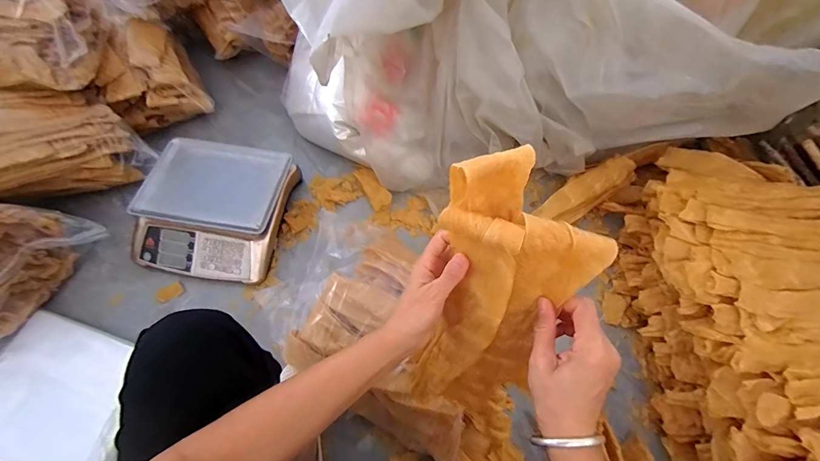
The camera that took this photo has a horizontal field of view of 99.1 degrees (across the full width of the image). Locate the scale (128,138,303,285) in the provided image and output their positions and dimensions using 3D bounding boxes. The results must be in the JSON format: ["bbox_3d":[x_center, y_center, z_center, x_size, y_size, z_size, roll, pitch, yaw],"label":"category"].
[{"bbox_3d":[-0.494,-0.060,0.892,0.337,0.100,0.344,6,62,3],"label":"scale"}]

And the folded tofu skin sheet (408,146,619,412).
[{"bbox_3d":[0.083,0.098,0.377,0.132,0.369,0.060,14,39,7],"label":"folded tofu skin sheet"}]

